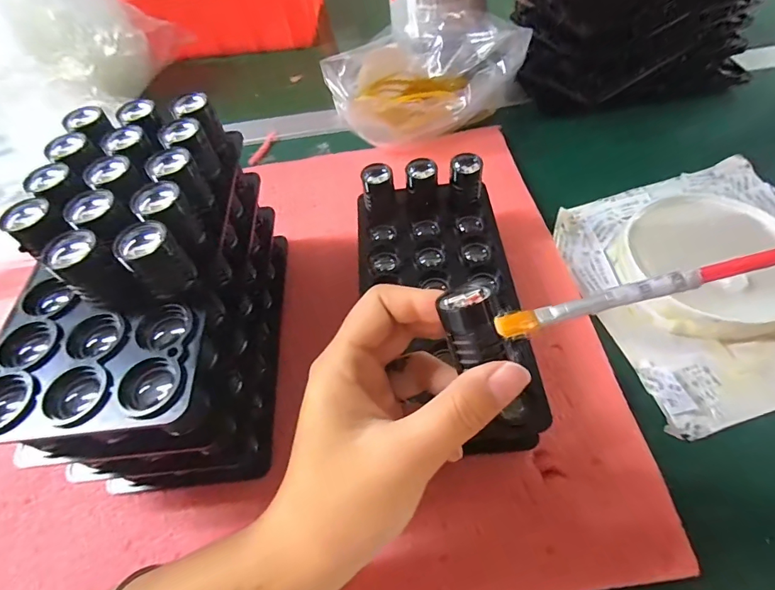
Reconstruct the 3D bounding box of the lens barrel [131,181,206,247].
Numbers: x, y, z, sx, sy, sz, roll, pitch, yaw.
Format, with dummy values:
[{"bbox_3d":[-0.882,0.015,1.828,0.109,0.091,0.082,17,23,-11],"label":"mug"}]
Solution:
[{"bbox_3d":[-0.107,-0.038,0.207,0.024,0.033,0.022,14,58,15],"label":"lens barrel"}]

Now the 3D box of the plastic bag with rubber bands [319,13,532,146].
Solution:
[{"bbox_3d":[0.042,-0.209,0.406,0.179,0.084,0.124,6,57,10],"label":"plastic bag with rubber bands"}]

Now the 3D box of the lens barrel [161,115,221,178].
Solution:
[{"bbox_3d":[-0.111,-0.081,0.233,0.023,0.028,0.024,7,56,11],"label":"lens barrel"}]

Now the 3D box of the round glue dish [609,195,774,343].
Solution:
[{"bbox_3d":[0.239,-0.021,0.304,0.119,0.028,0.121,-3,55,4],"label":"round glue dish"}]

